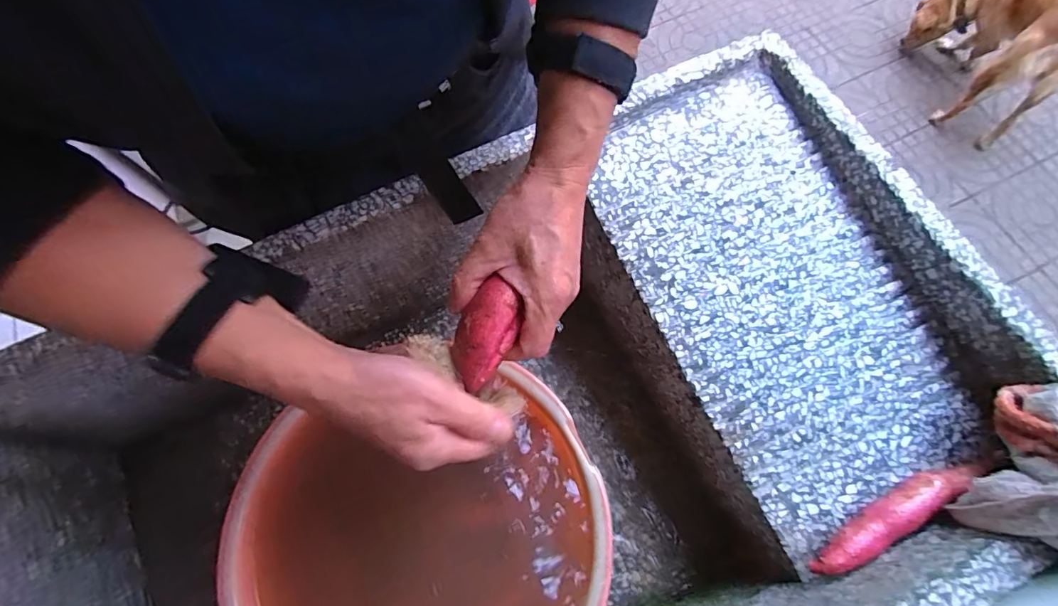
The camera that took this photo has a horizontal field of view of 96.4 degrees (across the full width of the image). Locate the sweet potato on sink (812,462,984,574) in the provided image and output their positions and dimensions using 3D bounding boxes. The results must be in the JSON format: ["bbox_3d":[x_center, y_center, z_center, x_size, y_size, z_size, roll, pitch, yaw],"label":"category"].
[{"bbox_3d":[0.304,0.170,0.388,0.174,0.028,0.029,-28,71,-8],"label":"sweet potato on sink"}]

